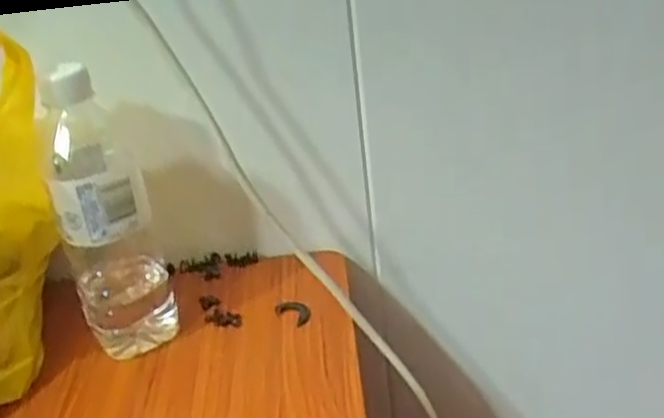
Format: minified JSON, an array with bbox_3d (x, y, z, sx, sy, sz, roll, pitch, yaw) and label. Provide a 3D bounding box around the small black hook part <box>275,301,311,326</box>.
[{"bbox_3d":[-0.027,0.078,0.571,0.033,0.005,0.024,20,38,39],"label":"small black hook part"}]

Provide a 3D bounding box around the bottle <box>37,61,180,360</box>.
[{"bbox_3d":[-0.159,0.006,0.516,0.061,0.207,0.064,-15,30,-15],"label":"bottle"}]

